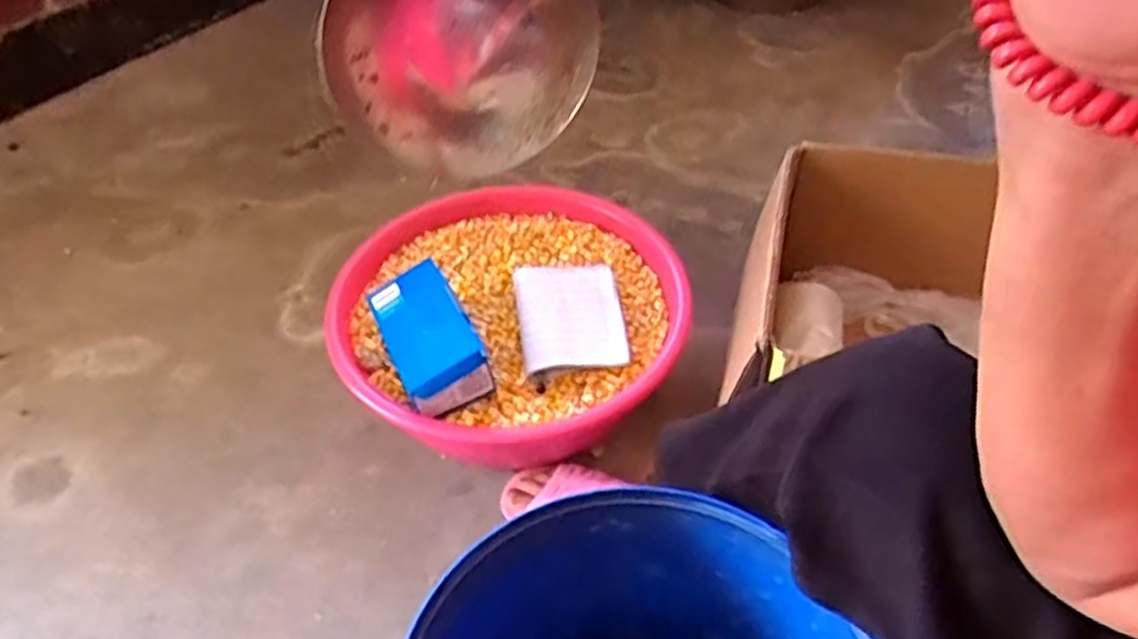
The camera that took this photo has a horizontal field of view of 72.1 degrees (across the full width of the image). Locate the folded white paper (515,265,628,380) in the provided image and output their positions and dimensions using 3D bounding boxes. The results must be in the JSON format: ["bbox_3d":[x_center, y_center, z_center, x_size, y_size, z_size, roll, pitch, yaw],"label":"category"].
[{"bbox_3d":[0.002,-0.005,0.811,0.104,0.015,0.144,-8,46,-2],"label":"folded white paper"}]

